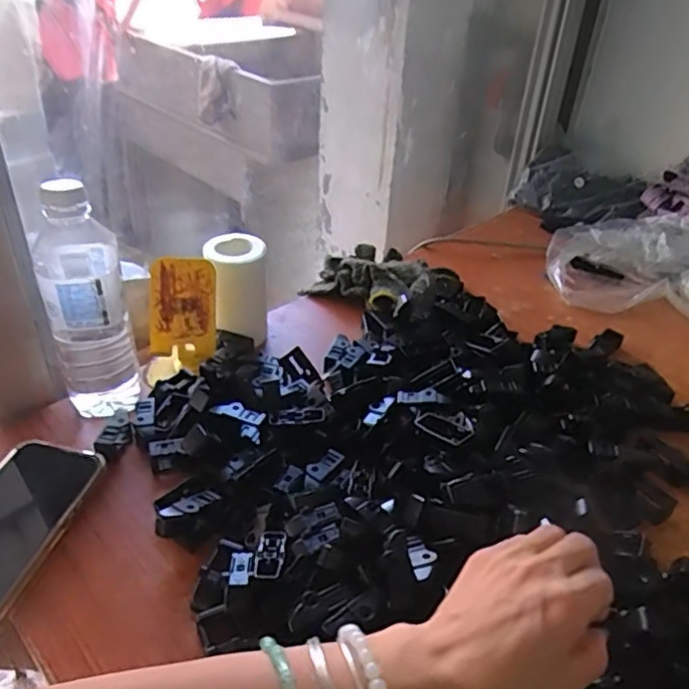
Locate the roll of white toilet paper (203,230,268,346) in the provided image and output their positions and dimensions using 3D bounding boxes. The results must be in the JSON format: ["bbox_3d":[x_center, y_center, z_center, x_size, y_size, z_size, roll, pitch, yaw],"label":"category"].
[{"bbox_3d":[-0.113,-0.062,0.651,0.057,0.091,0.061,2,36,-2],"label":"roll of white toilet paper"}]

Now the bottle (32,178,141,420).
[{"bbox_3d":[-0.221,-0.038,0.526,0.062,0.199,0.065,-10,38,-18],"label":"bottle"}]

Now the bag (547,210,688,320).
[{"bbox_3d":[0.424,-0.101,0.794,0.304,0.073,0.199,16,37,16],"label":"bag"}]

